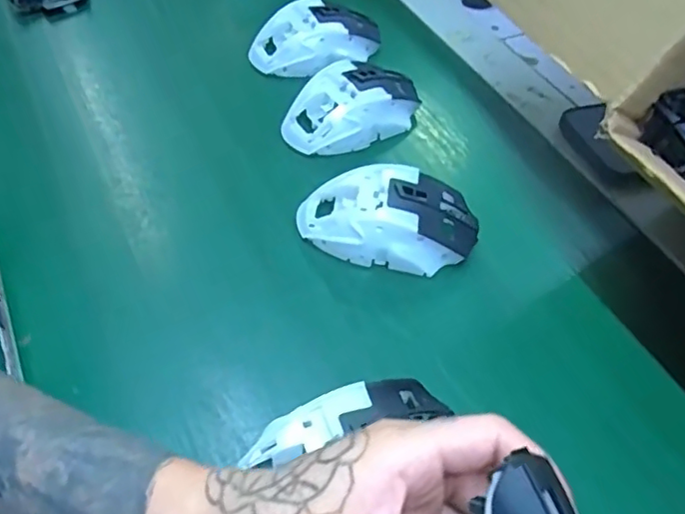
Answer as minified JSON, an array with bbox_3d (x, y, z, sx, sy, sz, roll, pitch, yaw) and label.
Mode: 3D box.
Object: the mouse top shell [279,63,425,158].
[{"bbox_3d":[0.009,-0.117,0.467,0.114,0.037,0.065,-32,59,-25],"label":"mouse top shell"}]

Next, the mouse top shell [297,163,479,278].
[{"bbox_3d":[0.030,-0.027,0.395,0.113,0.036,0.059,5,51,2],"label":"mouse top shell"}]

